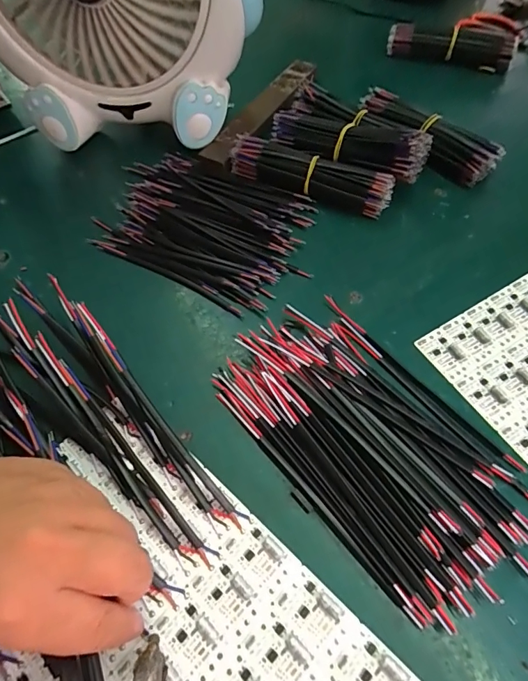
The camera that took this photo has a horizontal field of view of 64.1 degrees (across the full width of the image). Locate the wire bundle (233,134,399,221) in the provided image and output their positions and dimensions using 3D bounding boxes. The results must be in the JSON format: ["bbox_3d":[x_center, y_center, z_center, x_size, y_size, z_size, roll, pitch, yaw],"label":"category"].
[{"bbox_3d":[0.041,-0.149,0.385,0.146,0.037,0.031,16,60,11],"label":"wire bundle"}]

